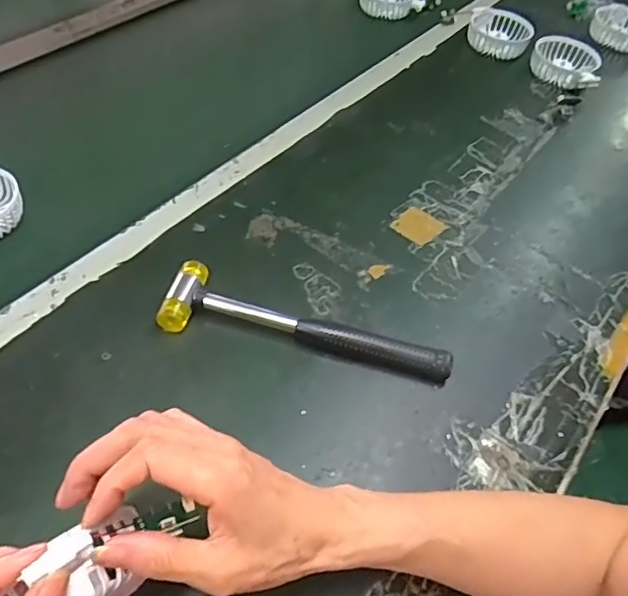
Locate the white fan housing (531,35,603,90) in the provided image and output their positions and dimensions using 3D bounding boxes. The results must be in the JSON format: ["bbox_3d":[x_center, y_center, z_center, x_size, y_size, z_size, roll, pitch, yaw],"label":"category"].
[{"bbox_3d":[0.358,-0.331,0.801,0.103,0.041,0.076,29,54,16],"label":"white fan housing"}]

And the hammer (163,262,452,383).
[{"bbox_3d":[-0.004,0.019,0.477,0.238,0.031,0.059,10,51,2],"label":"hammer"}]

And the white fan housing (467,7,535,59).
[{"bbox_3d":[0.277,-0.394,0.845,0.090,0.045,0.077,19,52,9],"label":"white fan housing"}]

